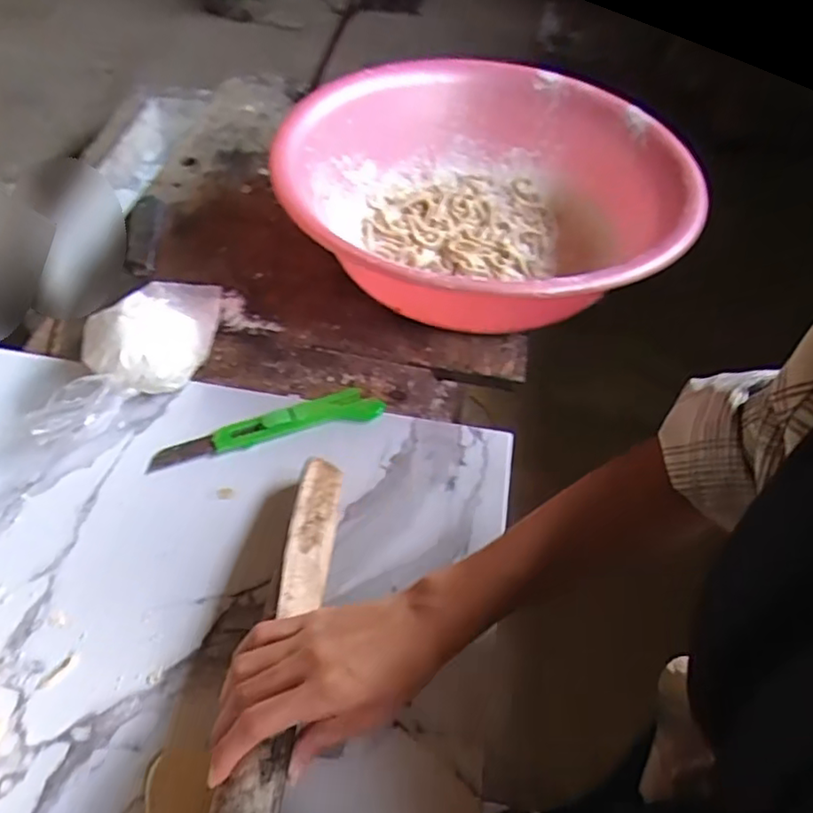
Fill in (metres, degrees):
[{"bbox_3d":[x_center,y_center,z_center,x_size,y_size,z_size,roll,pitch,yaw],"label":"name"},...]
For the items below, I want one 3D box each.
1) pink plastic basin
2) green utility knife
[{"bbox_3d":[0.091,-0.208,0.692,0.385,0.150,0.406,3,49,-3],"label":"pink plastic basin"},{"bbox_3d":[-0.115,0.015,0.548,0.192,0.012,0.038,-11,51,-15],"label":"green utility knife"}]

